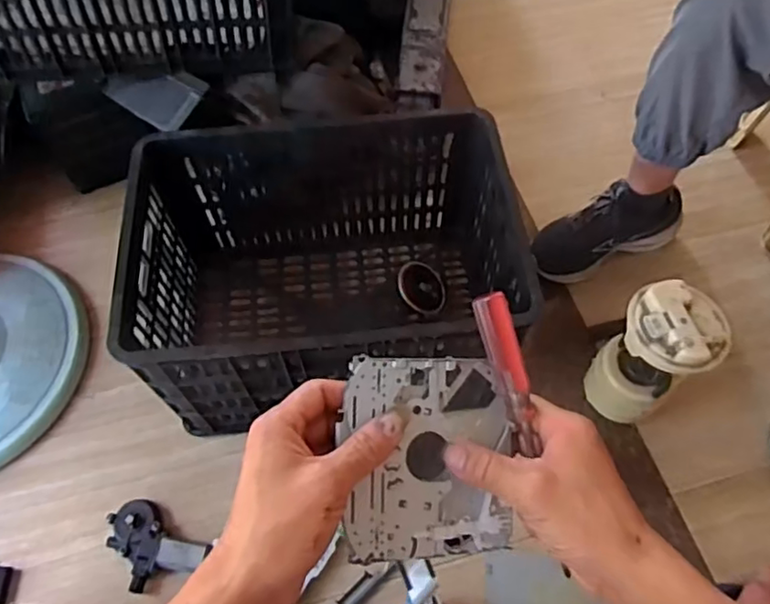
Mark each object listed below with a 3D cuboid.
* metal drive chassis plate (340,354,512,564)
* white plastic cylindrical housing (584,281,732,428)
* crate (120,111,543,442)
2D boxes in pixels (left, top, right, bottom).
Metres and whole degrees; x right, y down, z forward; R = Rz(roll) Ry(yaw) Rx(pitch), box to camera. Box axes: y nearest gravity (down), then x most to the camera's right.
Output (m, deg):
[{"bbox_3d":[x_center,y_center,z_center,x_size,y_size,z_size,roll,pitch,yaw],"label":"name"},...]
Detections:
[{"bbox_3d":[0.029,0.099,0.393,0.112,0.012,0.123,3,86,-18],"label":"metal drive chassis plate"},{"bbox_3d":[0.354,0.072,0.813,0.111,0.211,0.110,-1,62,1],"label":"white plastic cylindrical housing"},{"bbox_3d":[-0.076,-0.039,0.889,0.487,0.287,0.354,-5,62,-1],"label":"crate"}]

